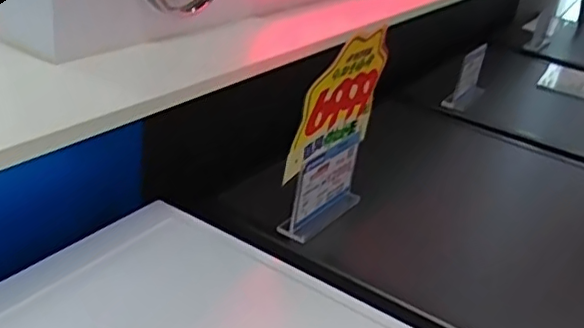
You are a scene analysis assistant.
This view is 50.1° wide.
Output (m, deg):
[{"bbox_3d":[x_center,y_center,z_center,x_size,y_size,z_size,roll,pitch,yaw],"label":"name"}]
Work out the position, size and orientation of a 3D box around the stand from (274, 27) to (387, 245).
[{"bbox_3d":[0.057,-0.027,0.799,0.029,0.286,0.199,26,34,25],"label":"stand"}]

